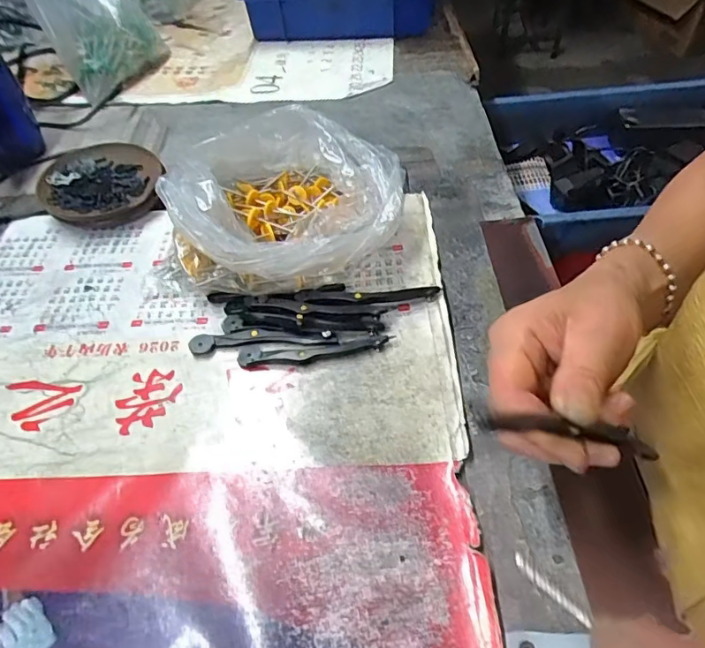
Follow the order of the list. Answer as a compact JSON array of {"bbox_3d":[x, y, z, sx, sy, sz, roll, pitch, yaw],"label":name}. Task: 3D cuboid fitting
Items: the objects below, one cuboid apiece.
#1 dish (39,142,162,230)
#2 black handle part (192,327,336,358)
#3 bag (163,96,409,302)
[{"bbox_3d":[-0.254,-0.142,0.526,0.113,0.030,0.111,-17,51,-10],"label":"dish"},{"bbox_3d":[-0.070,0.011,0.399,0.111,0.009,0.019,-5,50,0],"label":"black handle part"},{"bbox_3d":[-0.058,-0.101,0.440,0.189,0.087,0.164,10,51,13],"label":"bag"}]

